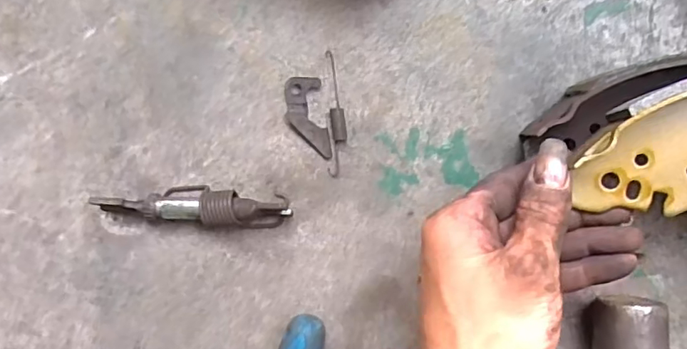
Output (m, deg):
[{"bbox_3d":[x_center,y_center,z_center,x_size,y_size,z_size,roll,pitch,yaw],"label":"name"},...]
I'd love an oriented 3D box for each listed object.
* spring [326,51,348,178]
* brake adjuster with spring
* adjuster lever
[{"bbox_3d":[-0.004,-0.037,0.332,0.011,0.006,0.077,1,96,8],"label":"spring"},{"bbox_3d":[-0.097,0.019,0.340,0.122,0.024,0.023,8,97,7],"label":"brake adjuster with spring"},{"bbox_3d":[-0.023,-0.035,0.334,0.025,0.007,0.052,-9,95,9],"label":"adjuster lever"}]

